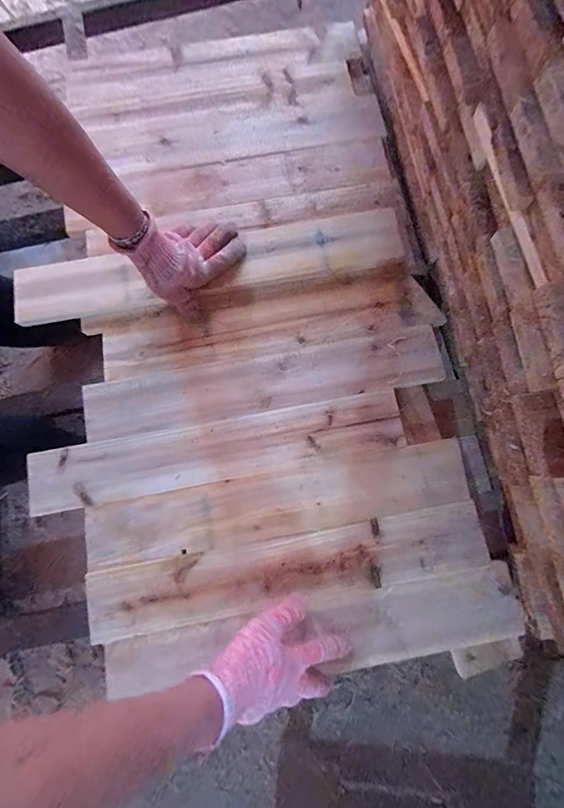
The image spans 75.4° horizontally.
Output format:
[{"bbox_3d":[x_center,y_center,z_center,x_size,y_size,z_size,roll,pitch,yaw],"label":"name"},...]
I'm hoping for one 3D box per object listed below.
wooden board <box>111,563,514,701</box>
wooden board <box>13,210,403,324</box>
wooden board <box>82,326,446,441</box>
[{"bbox_3d":[0.036,0.275,0.436,0.488,0.011,0.087,-8,78,-1],"label":"wooden board"},{"bbox_3d":[-0.101,-0.201,0.530,0.554,0.019,0.082,-10,78,-2],"label":"wooden board"},{"bbox_3d":[-0.025,-0.027,0.506,0.486,0.012,0.085,-10,78,-1],"label":"wooden board"}]

